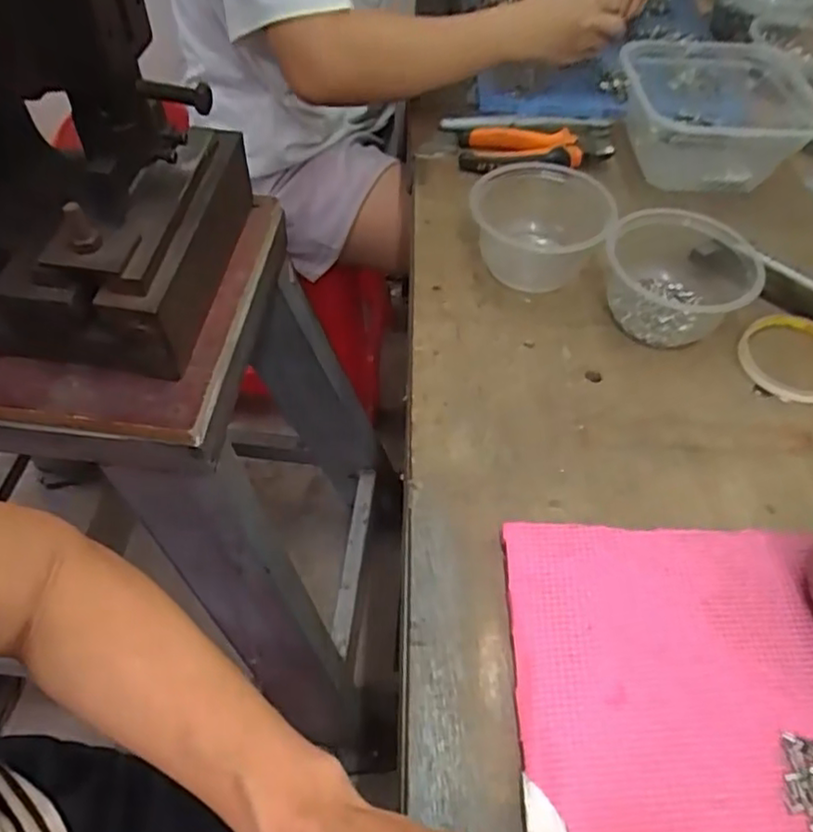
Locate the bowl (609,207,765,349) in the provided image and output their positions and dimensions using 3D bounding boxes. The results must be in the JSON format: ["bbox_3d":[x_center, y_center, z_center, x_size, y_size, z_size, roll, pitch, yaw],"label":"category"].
[{"bbox_3d":[0.219,-0.119,0.531,0.111,0.059,0.125,22,55,13],"label":"bowl"}]

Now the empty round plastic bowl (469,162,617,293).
[{"bbox_3d":[0.111,-0.158,0.558,0.111,0.059,0.099,9,53,4],"label":"empty round plastic bowl"}]

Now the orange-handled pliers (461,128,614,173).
[{"bbox_3d":[0.130,-0.267,0.661,0.150,0.022,0.061,5,53,1],"label":"orange-handled pliers"}]

